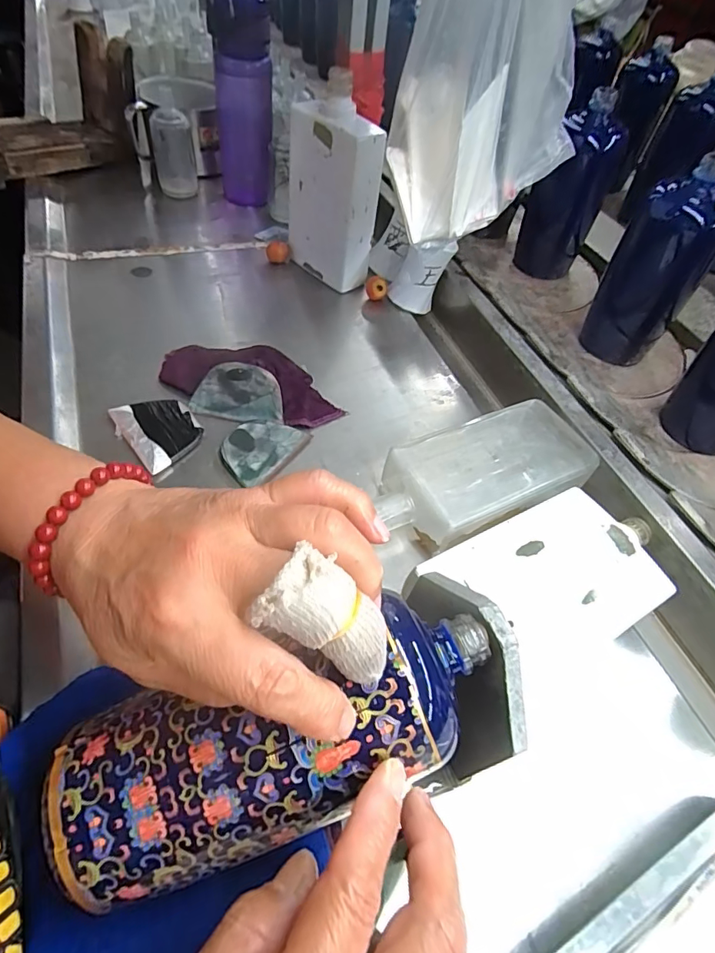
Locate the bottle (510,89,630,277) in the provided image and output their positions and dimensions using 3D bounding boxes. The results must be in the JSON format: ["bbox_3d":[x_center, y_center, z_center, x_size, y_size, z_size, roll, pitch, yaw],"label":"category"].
[{"bbox_3d":[0.246,-0.328,0.573,0.075,0.181,0.065,26,55,13],"label":"bottle"}]

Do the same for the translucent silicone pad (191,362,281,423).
[{"bbox_3d":[-0.111,-0.080,0.462,0.083,0.004,0.054,9,84,1],"label":"translucent silicone pad"}]

